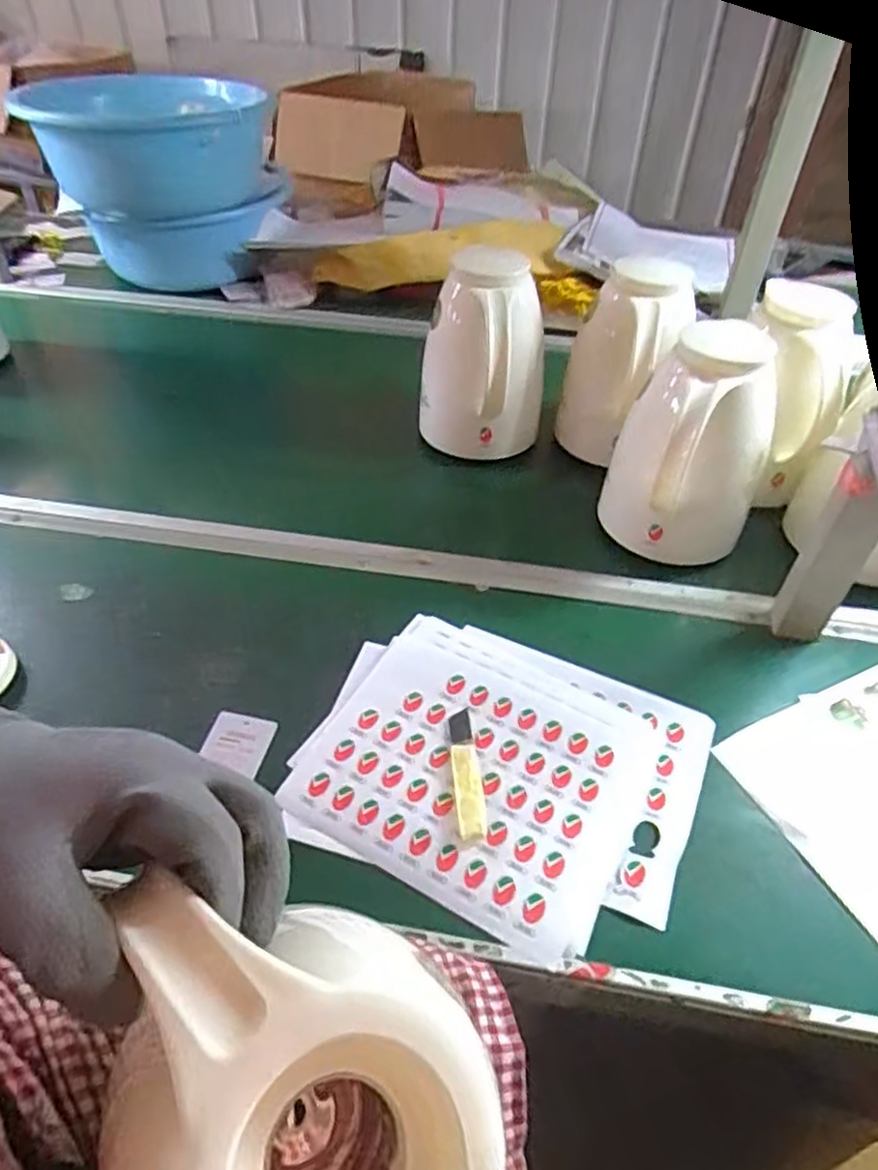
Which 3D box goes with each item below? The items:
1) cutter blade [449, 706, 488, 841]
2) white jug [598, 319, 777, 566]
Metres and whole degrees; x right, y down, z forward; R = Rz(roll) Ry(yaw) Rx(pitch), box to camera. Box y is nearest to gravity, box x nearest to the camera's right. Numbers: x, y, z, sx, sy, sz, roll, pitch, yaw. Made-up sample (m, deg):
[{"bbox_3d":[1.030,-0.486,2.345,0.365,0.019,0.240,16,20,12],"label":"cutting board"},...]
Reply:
[{"bbox_3d":[0.021,0.139,0.521,0.021,0.010,0.103,-1,47,-5],"label":"cutter blade"},{"bbox_3d":[0.233,-0.121,0.648,0.132,0.197,0.111,18,49,12],"label":"white jug"}]

